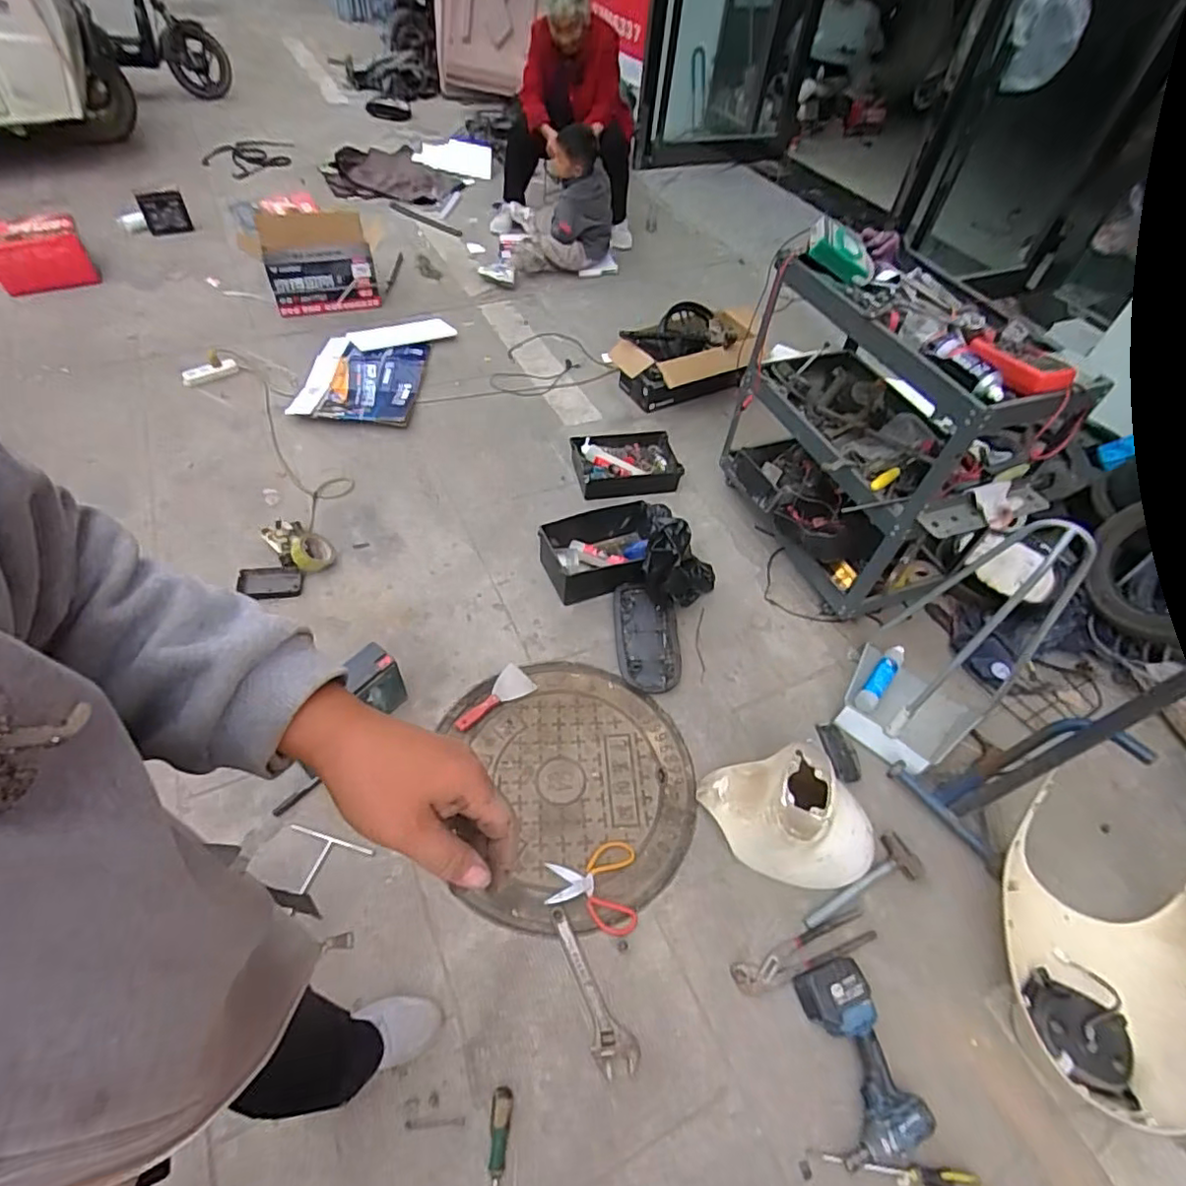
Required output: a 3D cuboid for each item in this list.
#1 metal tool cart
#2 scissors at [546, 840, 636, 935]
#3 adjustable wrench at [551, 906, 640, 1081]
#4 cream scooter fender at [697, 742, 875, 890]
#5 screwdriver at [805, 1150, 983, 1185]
[{"bbox_3d":[0.709,-0.425,1.553,0.448,0.656,0.732,-19,56,-19],"label":"metal tool cart"},{"bbox_3d":[-0.003,0.580,1.214,0.172,0.009,0.169,2,56,-3],"label":"scissors"},{"bbox_3d":[-0.008,0.711,1.103,0.071,0.015,0.282,-22,60,-18],"label":"adjustable wrench"},{"bbox_3d":[0.407,0.454,1.246,0.232,0.195,0.321,-26,61,-22],"label":"cream scooter fender"},{"bbox_3d":[0.493,0.938,0.991,0.282,0.026,0.035,10,55,2],"label":"screwdriver"}]

